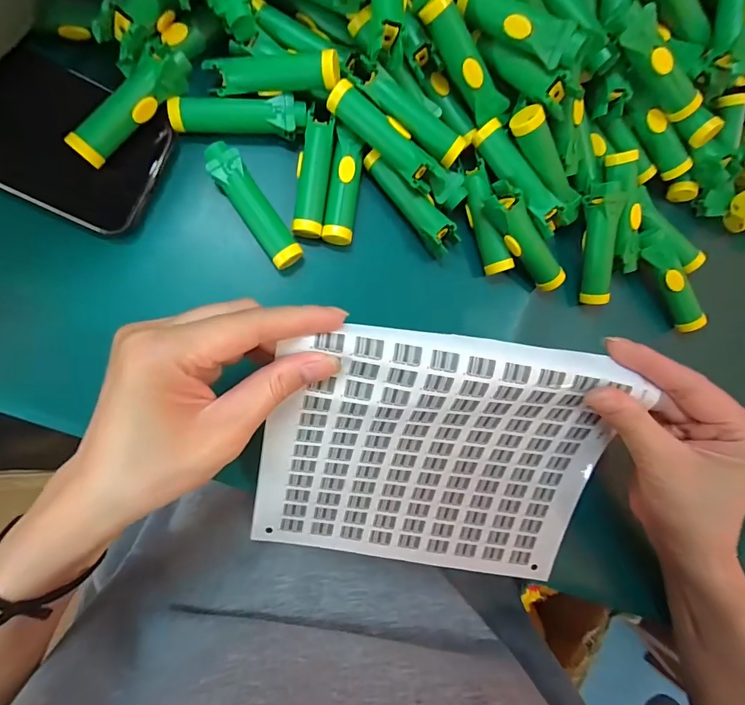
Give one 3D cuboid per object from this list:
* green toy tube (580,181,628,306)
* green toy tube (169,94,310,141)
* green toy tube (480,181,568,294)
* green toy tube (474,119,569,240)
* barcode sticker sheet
[{"bbox_3d":[0.158,-0.074,0.286,0.019,0.014,0.080,-8,111,-9],"label":"green toy tube"},{"bbox_3d":[-0.081,-0.146,0.255,0.079,0.016,0.019,-3,89,-9],"label":"green toy tube"},{"bbox_3d":[0.100,-0.073,0.273,0.019,0.019,0.080,-47,113,-7],"label":"green toy tube"},{"bbox_3d":[0.093,-0.110,0.265,0.018,0.017,0.078,-38,94,-8],"label":"green toy tube"},{"bbox_3d":[0.040,0.067,0.251,0.202,0.014,0.167,9,118,-9],"label":"barcode sticker sheet"}]

